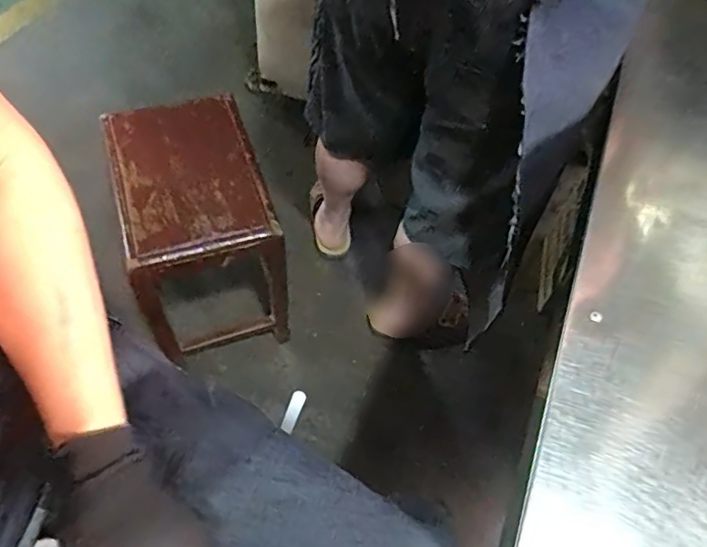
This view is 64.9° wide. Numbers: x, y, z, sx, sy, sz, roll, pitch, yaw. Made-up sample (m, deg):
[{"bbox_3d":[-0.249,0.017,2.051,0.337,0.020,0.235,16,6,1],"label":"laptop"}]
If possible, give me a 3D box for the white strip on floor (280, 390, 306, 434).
[{"bbox_3d":[-0.053,0.121,0.485,0.013,0.006,0.039,26,101,16],"label":"white strip on floor"}]

